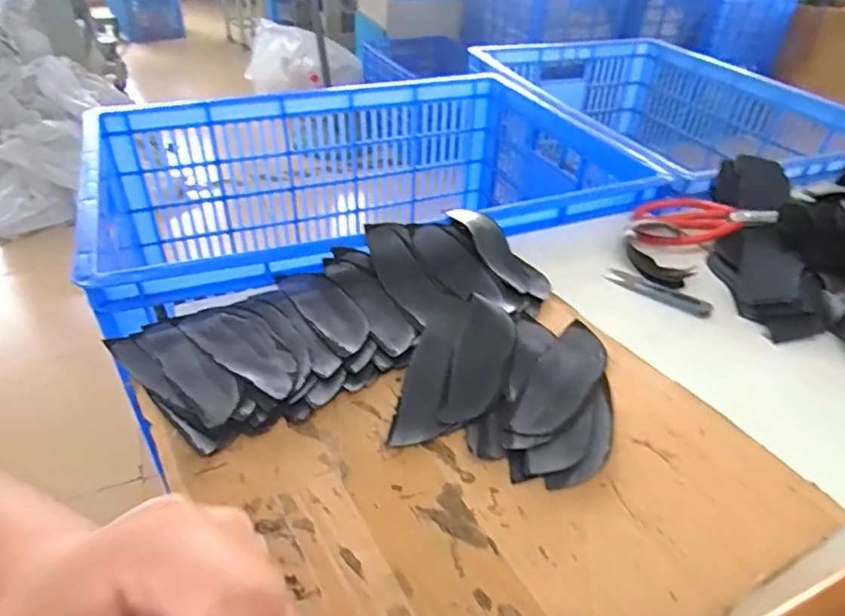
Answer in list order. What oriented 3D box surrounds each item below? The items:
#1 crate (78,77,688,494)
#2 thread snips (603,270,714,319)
[{"bbox_3d":[-0.071,-0.132,0.833,0.682,0.262,0.482,-14,40,-20],"label":"crate"},{"bbox_3d":[0.227,-0.014,0.559,0.100,0.011,0.022,28,45,30],"label":"thread snips"}]

